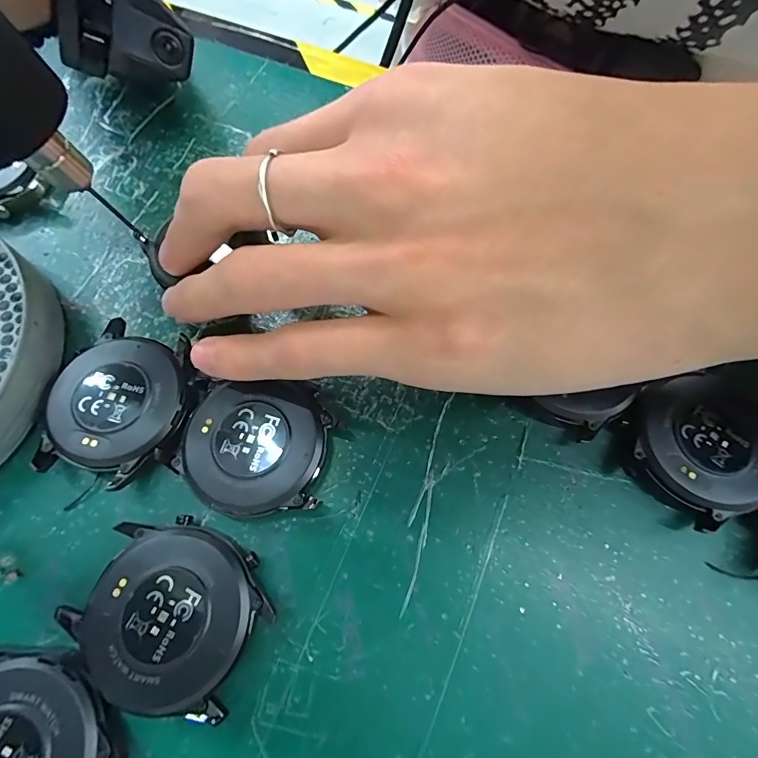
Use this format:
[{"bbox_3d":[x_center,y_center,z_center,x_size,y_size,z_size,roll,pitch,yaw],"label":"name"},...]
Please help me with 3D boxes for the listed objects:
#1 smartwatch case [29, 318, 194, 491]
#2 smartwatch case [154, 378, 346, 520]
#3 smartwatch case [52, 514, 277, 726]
[{"bbox_3d":[-0.085,0.008,0.137,0.043,0.011,0.050,16,70,6],"label":"smartwatch case"},{"bbox_3d":[-0.040,0.021,0.133,0.047,0.011,0.042,15,70,6],"label":"smartwatch case"},{"bbox_3d":[-0.057,0.065,0.116,0.049,0.011,0.043,23,71,9],"label":"smartwatch case"}]

